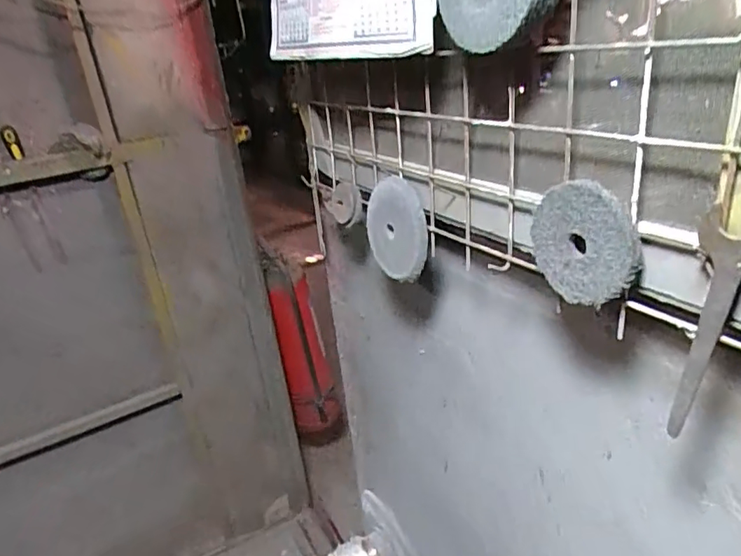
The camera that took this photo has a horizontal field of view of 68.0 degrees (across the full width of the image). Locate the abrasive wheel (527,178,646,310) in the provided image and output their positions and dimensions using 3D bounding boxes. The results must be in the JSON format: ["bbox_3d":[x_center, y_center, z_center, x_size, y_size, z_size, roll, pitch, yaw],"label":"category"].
[{"bbox_3d":[0.154,-0.026,0.398,0.012,0.085,0.087,-21,28,-29],"label":"abrasive wheel"}]

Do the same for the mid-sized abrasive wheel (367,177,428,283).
[{"bbox_3d":[0.028,-0.055,0.631,0.017,0.107,0.119,-13,44,-31],"label":"mid-sized abrasive wheel"}]

